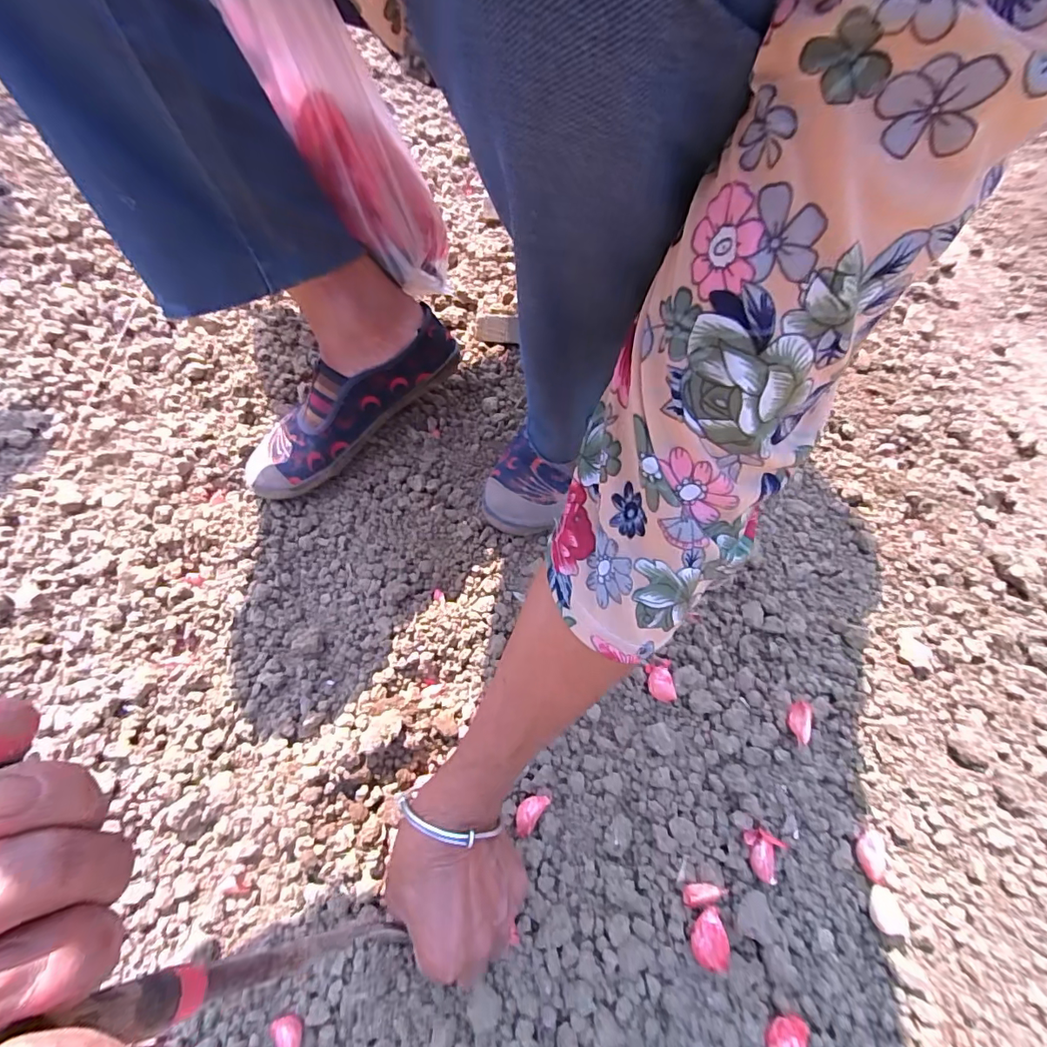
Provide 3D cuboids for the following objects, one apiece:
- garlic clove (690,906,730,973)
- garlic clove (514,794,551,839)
[{"bbox_3d":[0.122,0.275,0.332,0.018,0.028,0.032,7,66,1],"label":"garlic clove"},{"bbox_3d":[0.005,0.215,0.373,0.017,0.010,0.032,35,69,13],"label":"garlic clove"}]

